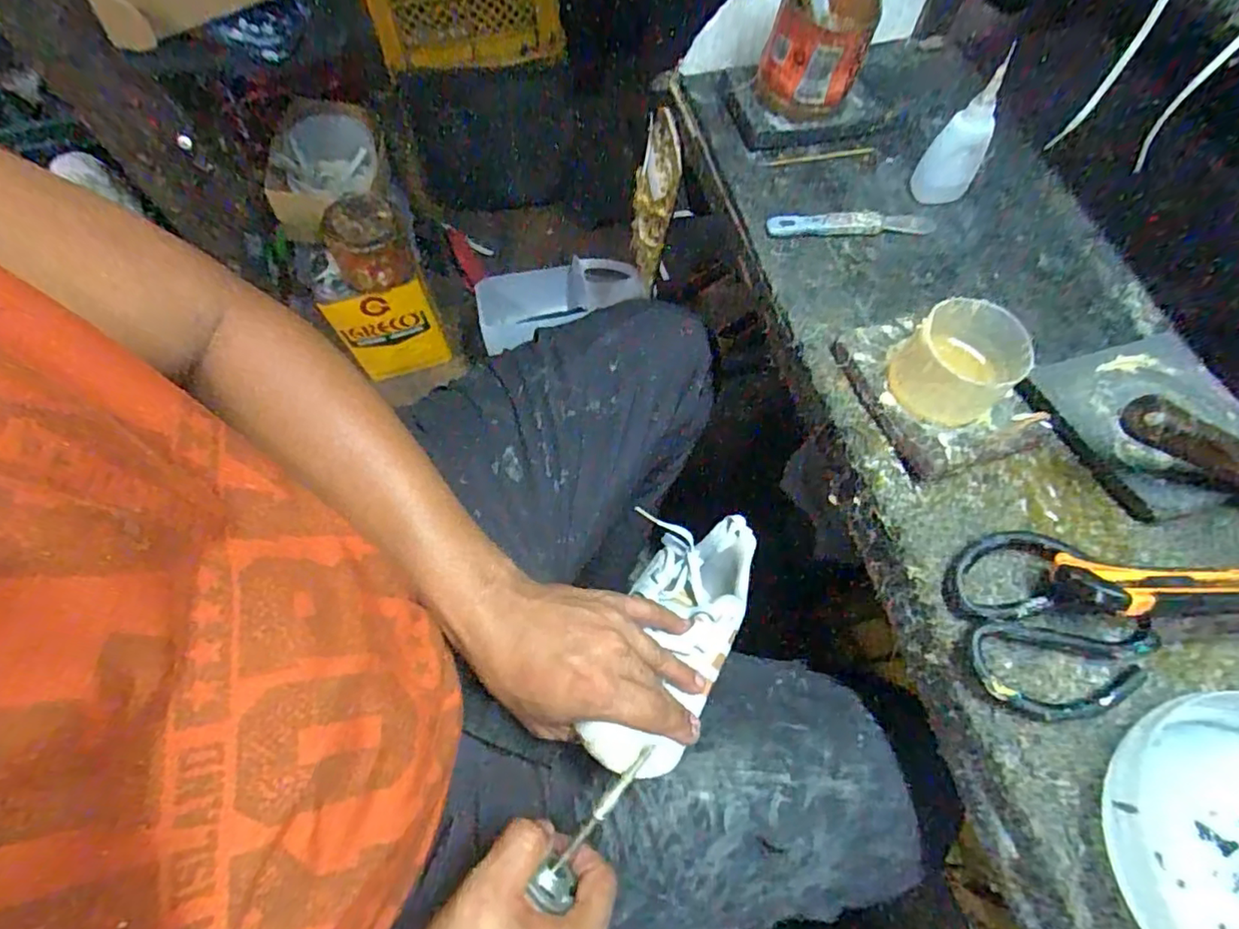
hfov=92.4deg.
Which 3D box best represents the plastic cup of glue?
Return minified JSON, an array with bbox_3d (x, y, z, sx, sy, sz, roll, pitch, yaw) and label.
[{"bbox_3d":[0.217,-0.065,0.380,0.067,0.049,0.078,40,72,16],"label":"plastic cup of glue"}]

